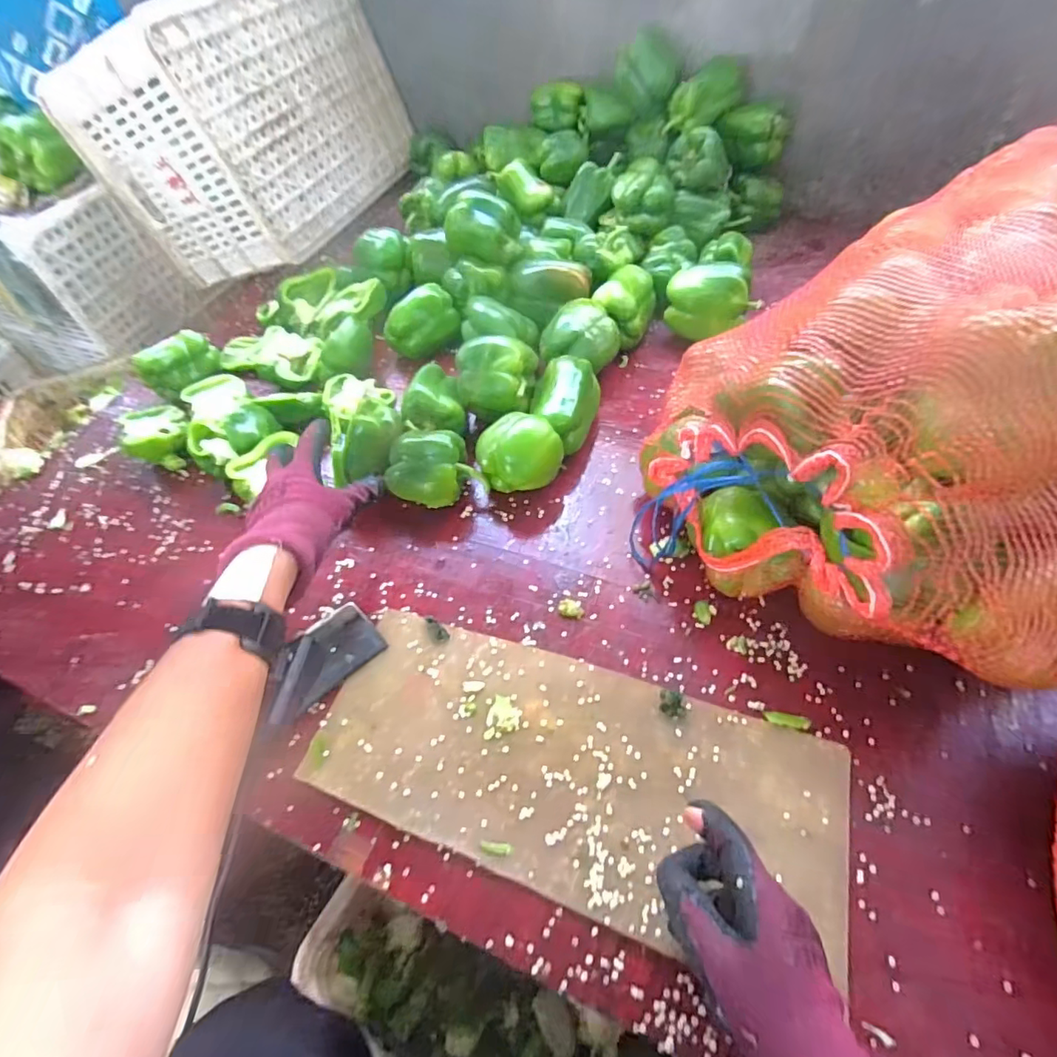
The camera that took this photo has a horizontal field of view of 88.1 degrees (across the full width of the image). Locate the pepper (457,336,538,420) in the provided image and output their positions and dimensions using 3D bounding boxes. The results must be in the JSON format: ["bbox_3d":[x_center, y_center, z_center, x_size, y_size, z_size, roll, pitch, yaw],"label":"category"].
[{"bbox_3d":[-0.039,-0.184,0.660,0.097,0.067,0.076,-4,54,2],"label":"pepper"}]

